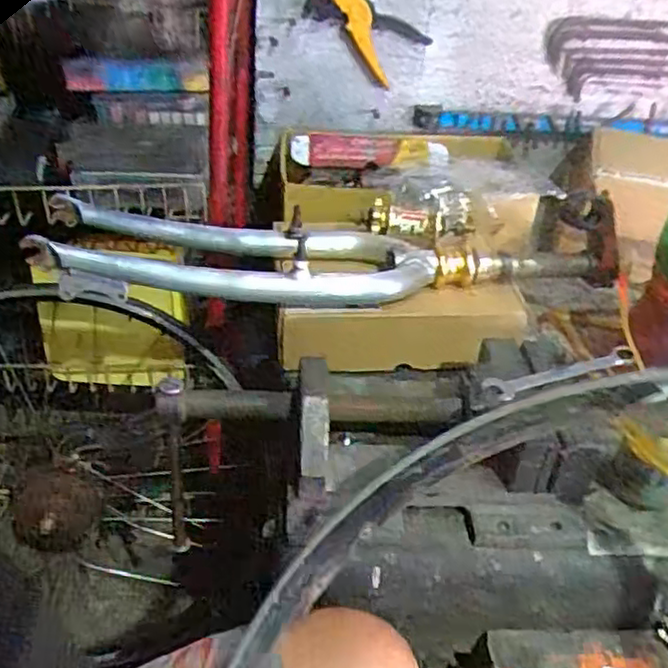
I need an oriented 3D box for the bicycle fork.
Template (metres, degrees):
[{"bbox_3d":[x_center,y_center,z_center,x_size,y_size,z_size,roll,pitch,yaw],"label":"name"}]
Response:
[{"bbox_3d":[-0.008,-0.091,0.765,0.596,0.059,0.149,0,37,-7],"label":"bicycle fork"}]

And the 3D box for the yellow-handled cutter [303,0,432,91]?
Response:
[{"bbox_3d":[0.045,-0.412,0.962,0.166,0.140,0.042,2,37,-4],"label":"yellow-handled cutter"}]

